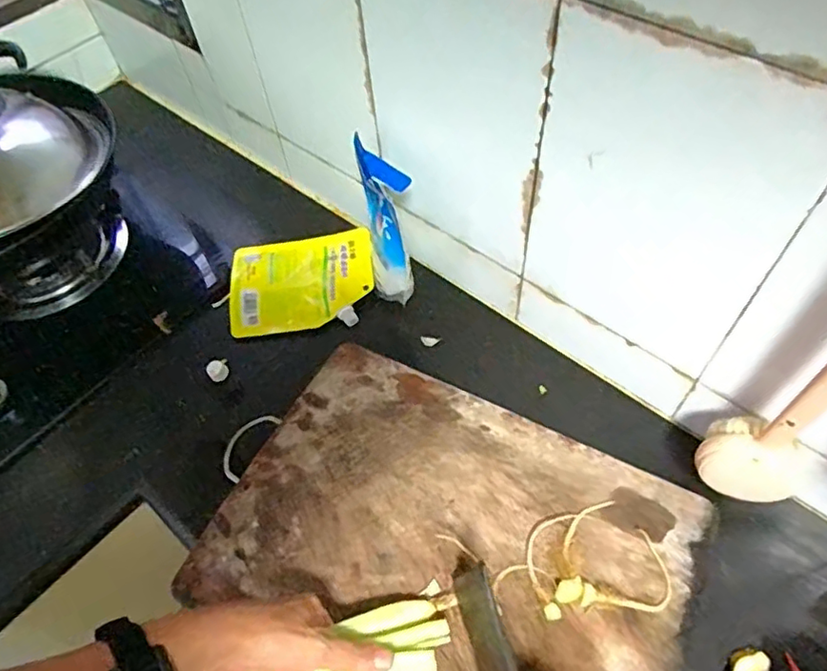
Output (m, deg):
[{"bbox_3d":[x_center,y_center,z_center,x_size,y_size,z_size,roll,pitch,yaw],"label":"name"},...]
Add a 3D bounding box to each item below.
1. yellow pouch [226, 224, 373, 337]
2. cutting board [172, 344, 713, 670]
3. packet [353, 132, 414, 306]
[{"bbox_3d":[-0.137,-0.066,0.737,0.175,0.024,0.131,-7,56,0],"label":"yellow pouch"},{"bbox_3d":[0.027,0.198,0.544,0.411,0.039,0.303,22,61,18],"label":"cutting board"},{"bbox_3d":[-0.031,-0.120,0.654,0.045,0.170,0.075,-17,57,-7],"label":"packet"}]

